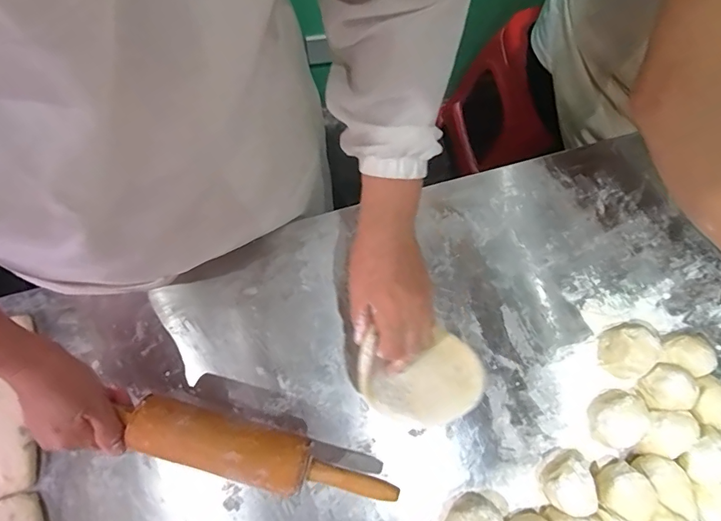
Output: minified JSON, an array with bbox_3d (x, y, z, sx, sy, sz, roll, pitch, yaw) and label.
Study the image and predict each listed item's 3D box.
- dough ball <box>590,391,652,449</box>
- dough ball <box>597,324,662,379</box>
[{"bbox_3d":[0.279,0.172,0.488,0.051,0.052,0.057,16,76,2],"label":"dough ball"},{"bbox_3d":[0.302,0.102,0.509,0.048,0.046,0.056,-8,76,-4],"label":"dough ball"}]

